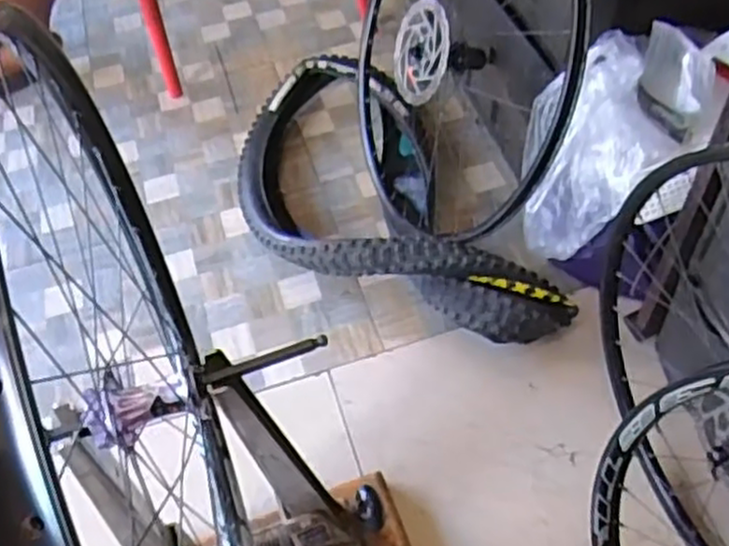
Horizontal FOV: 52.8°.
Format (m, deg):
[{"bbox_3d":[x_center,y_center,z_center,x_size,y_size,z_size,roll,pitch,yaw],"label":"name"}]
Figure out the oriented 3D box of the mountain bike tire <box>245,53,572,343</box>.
[{"bbox_3d":[0.000,-0.131,1.289,0.386,0.157,0.758,-27,56,-14],"label":"mountain bike tire"}]

